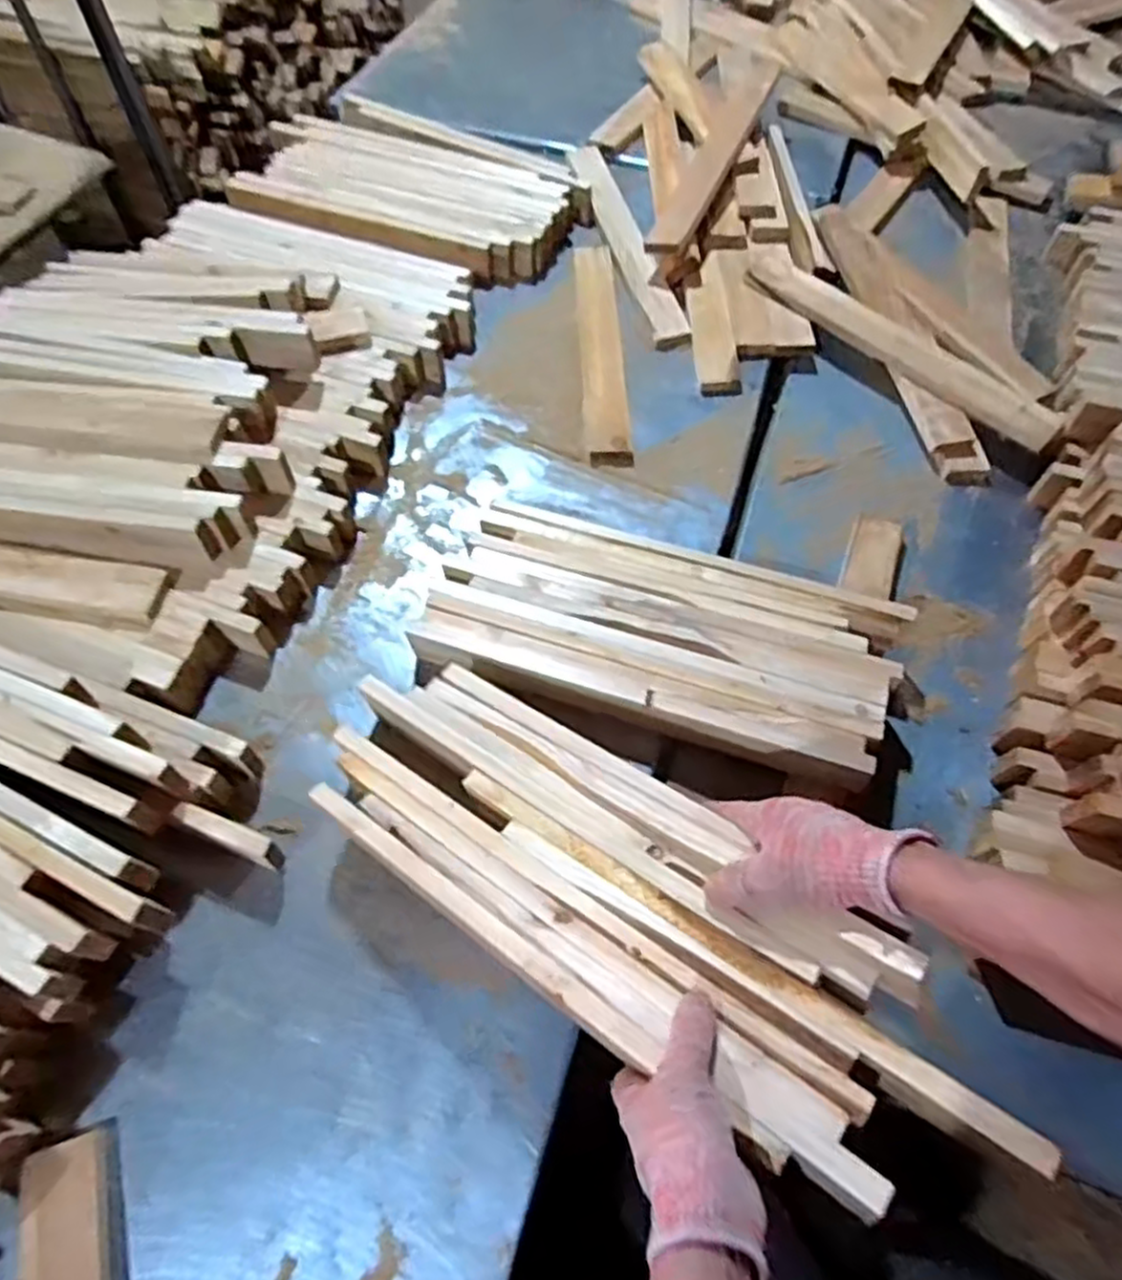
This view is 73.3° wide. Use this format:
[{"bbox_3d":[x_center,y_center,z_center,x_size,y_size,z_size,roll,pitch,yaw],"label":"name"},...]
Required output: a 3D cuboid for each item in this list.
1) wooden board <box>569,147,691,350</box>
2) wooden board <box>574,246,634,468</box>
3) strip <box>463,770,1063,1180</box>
[{"bbox_3d":[0.103,-0.674,1.249,0.059,0.023,0.549,-12,61,-7],"label":"wooden board"},{"bbox_3d":[0.058,-0.439,1.114,0.058,0.026,0.454,-2,60,-2],"label":"wooden board"},{"bbox_3d":[0.101,0.216,0.564,0.474,0.012,0.028,25,61,32],"label":"strip"}]

